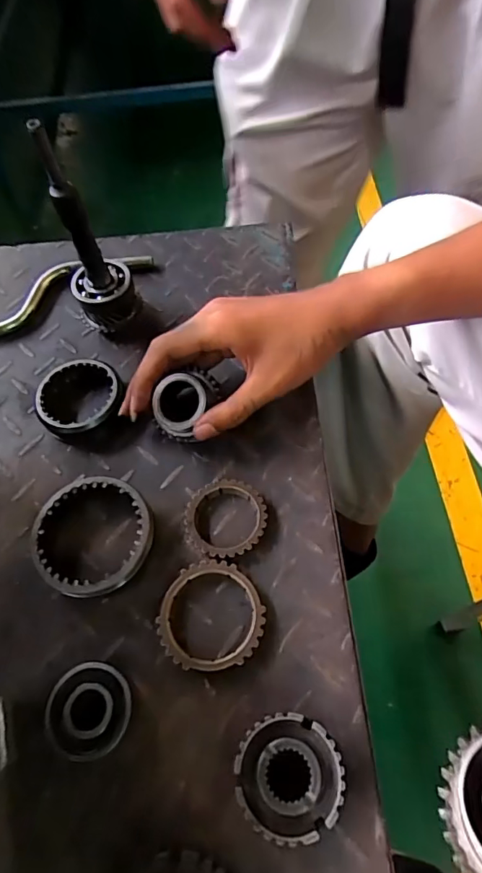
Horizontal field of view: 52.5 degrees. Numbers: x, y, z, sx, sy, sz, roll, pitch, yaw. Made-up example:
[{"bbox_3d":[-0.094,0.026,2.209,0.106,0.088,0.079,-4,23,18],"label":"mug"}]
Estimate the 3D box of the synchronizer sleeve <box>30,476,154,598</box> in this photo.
[{"bbox_3d":[-0.101,0.070,0.338,0.081,0.025,0.080,-2,59,3],"label":"synchronizer sleeve"}]

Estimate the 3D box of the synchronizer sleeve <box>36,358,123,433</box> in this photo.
[{"bbox_3d":[-0.130,-0.030,0.397,0.067,0.025,0.068,-2,59,3],"label":"synchronizer sleeve"}]

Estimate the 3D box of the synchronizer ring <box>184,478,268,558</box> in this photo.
[{"bbox_3d":[-0.011,0.058,0.342,0.056,0.012,0.055,-2,59,3],"label":"synchronizer ring"}]

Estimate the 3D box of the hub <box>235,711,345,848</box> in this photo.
[{"bbox_3d":[0.026,0.181,0.263,0.054,0.022,0.055,3,60,6],"label":"hub"}]

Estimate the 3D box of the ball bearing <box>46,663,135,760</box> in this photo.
[{"bbox_3d":[-0.088,0.160,0.287,0.046,0.016,0.048,-2,59,3],"label":"ball bearing"}]

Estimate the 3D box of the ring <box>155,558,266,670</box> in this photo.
[{"bbox_3d":[-0.018,0.113,0.312,0.067,0.011,0.066,-2,59,3],"label":"ring"}]

